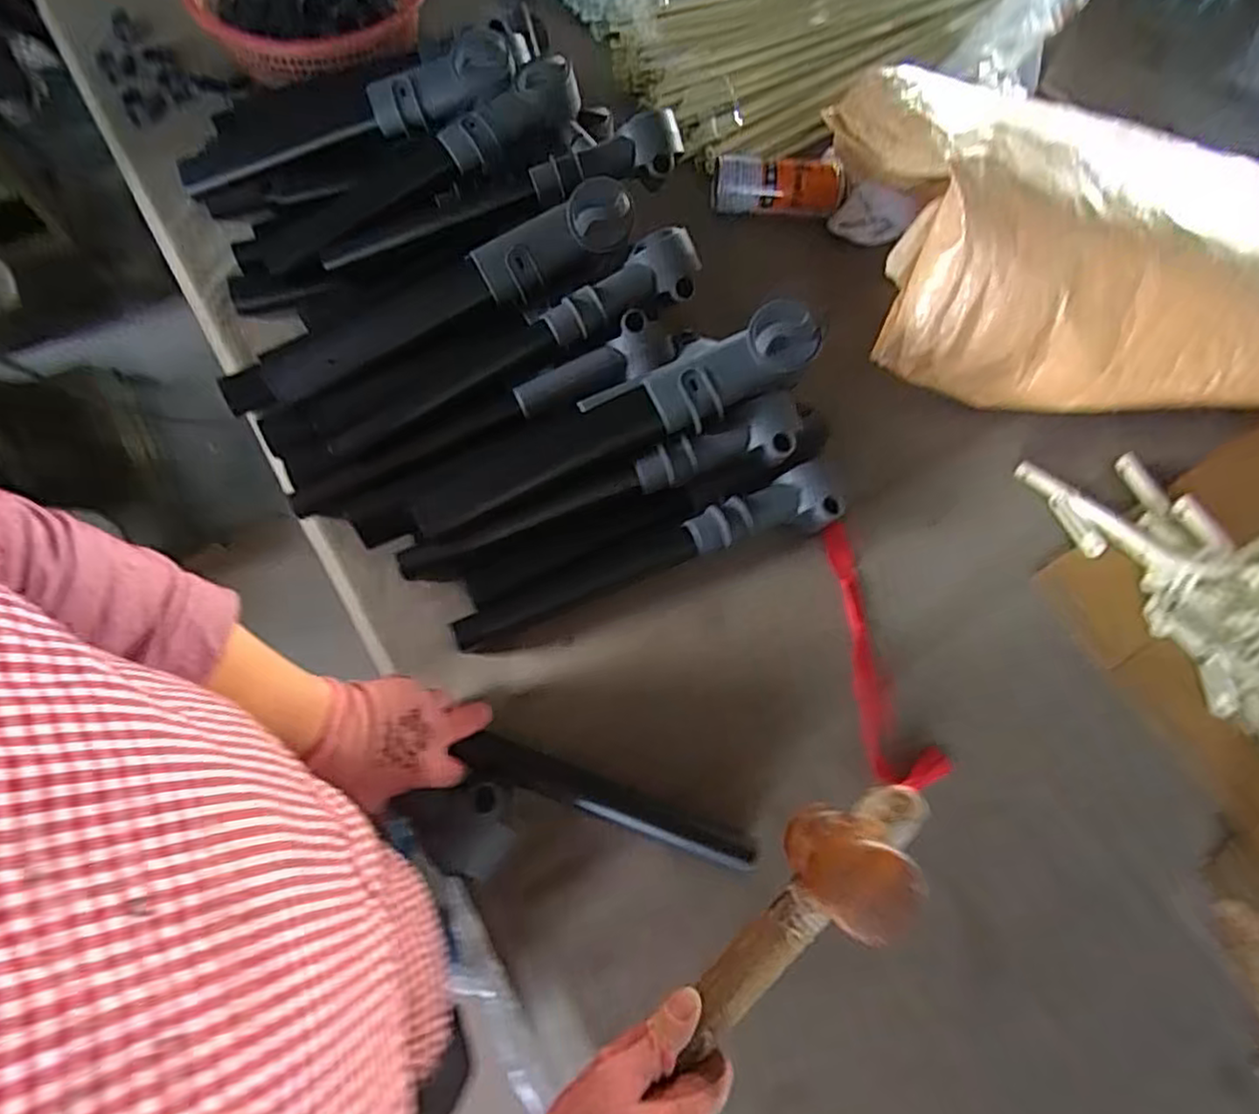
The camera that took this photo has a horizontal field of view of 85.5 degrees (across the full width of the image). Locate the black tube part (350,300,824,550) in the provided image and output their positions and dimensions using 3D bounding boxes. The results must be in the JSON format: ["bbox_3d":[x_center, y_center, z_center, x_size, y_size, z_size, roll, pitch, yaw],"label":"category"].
[{"bbox_3d":[-0.042,-0.115,0.621,0.448,0.043,0.082,-24,70,2],"label":"black tube part"}]

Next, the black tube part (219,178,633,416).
[{"bbox_3d":[-0.209,-0.247,0.681,0.458,0.052,0.075,-23,70,3],"label":"black tube part"}]

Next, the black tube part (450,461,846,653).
[{"bbox_3d":[0.022,0.001,0.633,0.380,0.050,0.057,-17,68,-11],"label":"black tube part"}]

